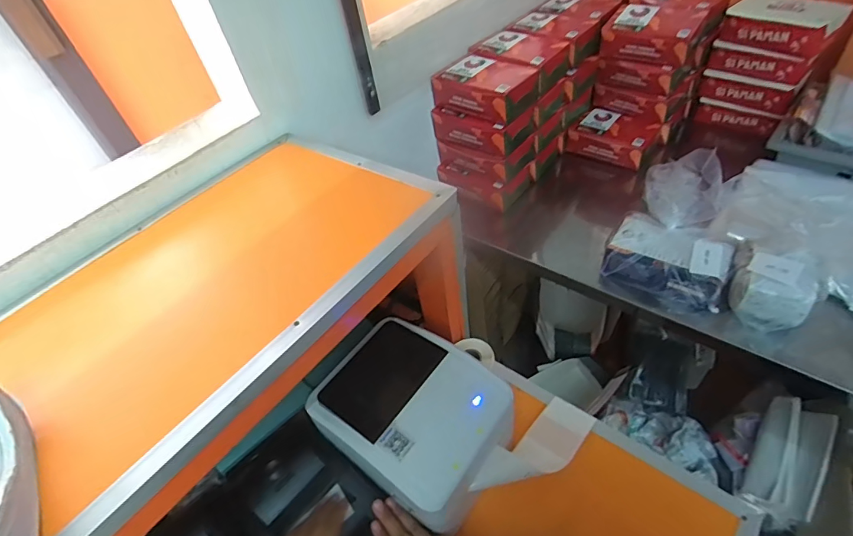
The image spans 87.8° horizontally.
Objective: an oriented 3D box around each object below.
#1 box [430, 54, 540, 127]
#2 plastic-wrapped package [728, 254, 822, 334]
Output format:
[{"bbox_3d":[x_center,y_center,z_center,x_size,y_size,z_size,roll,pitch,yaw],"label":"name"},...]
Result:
[{"bbox_3d":[0.109,-0.347,0.850,0.177,0.064,0.128,24,53,26],"label":"box"},{"bbox_3d":[0.516,0.033,0.670,0.094,0.088,0.075,22,52,25],"label":"plastic-wrapped package"}]

